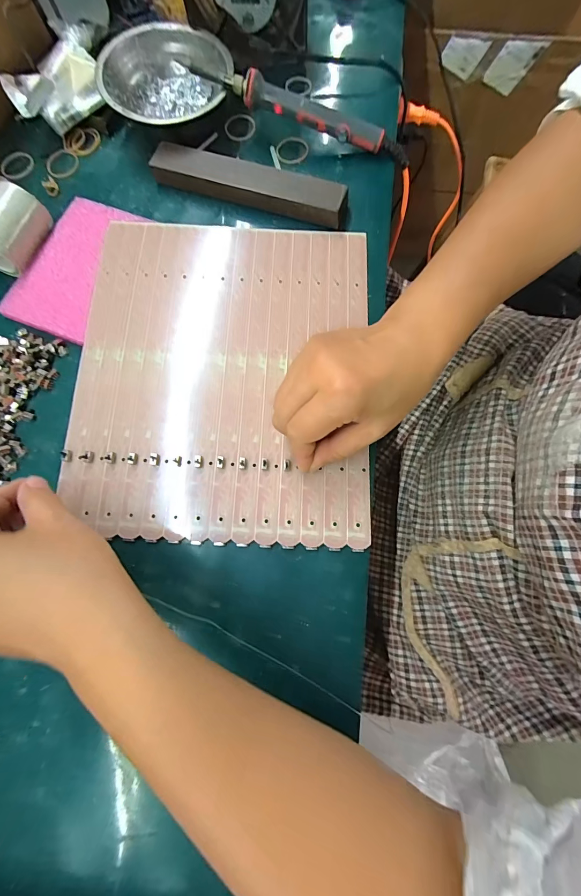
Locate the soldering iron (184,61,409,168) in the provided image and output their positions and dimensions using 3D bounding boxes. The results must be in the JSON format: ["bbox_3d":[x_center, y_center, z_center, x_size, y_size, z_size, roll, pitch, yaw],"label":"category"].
[{"bbox_3d":[0.014,-0.322,0.321,0.213,0.017,0.021,17,77,-7],"label":"soldering iron"}]

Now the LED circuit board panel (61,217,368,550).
[{"bbox_3d":[-0.056,-0.068,0.281,0.238,0.006,0.282,2,77,0],"label":"LED circuit board panel"}]

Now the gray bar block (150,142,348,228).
[{"bbox_3d":[-0.040,-0.253,0.322,0.189,0.020,0.035,18,77,6],"label":"gray bar block"}]

